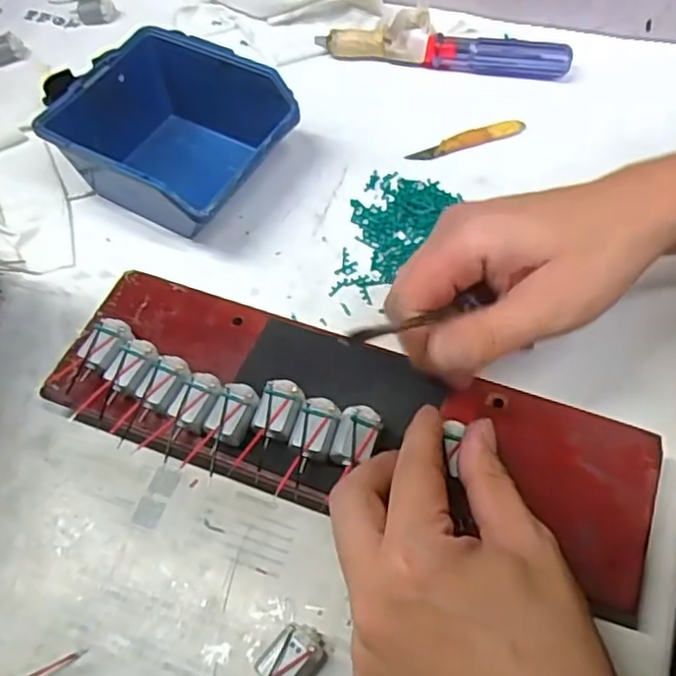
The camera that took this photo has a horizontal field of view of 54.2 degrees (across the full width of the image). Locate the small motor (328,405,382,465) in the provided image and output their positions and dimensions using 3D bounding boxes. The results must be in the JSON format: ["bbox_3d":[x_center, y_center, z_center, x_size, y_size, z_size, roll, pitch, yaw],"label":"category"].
[{"bbox_3d":[0.008,0.044,0.298,0.019,0.010,0.027,14,60,11],"label":"small motor"}]

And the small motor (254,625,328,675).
[{"bbox_3d":[-0.019,0.136,0.280,0.021,0.016,0.027,36,67,21],"label":"small motor"}]

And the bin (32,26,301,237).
[{"bbox_3d":[-0.103,-0.128,0.421,0.134,0.060,0.113,28,64,18],"label":"bin"}]

